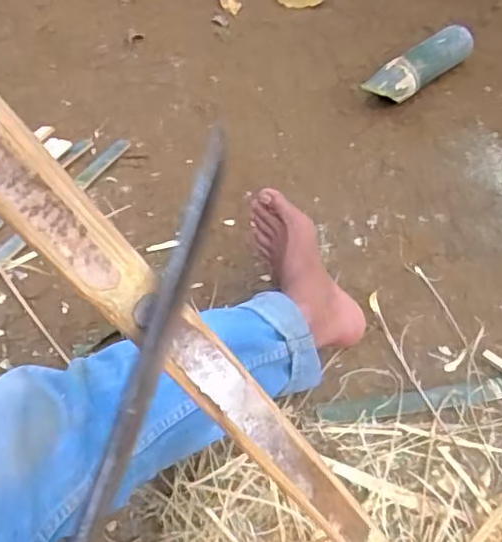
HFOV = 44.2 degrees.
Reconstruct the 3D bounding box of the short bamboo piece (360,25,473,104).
[{"bbox_3d":[0.330,-0.400,1.221,0.266,0.070,0.078,-36,54,-23],"label":"short bamboo piece"}]

